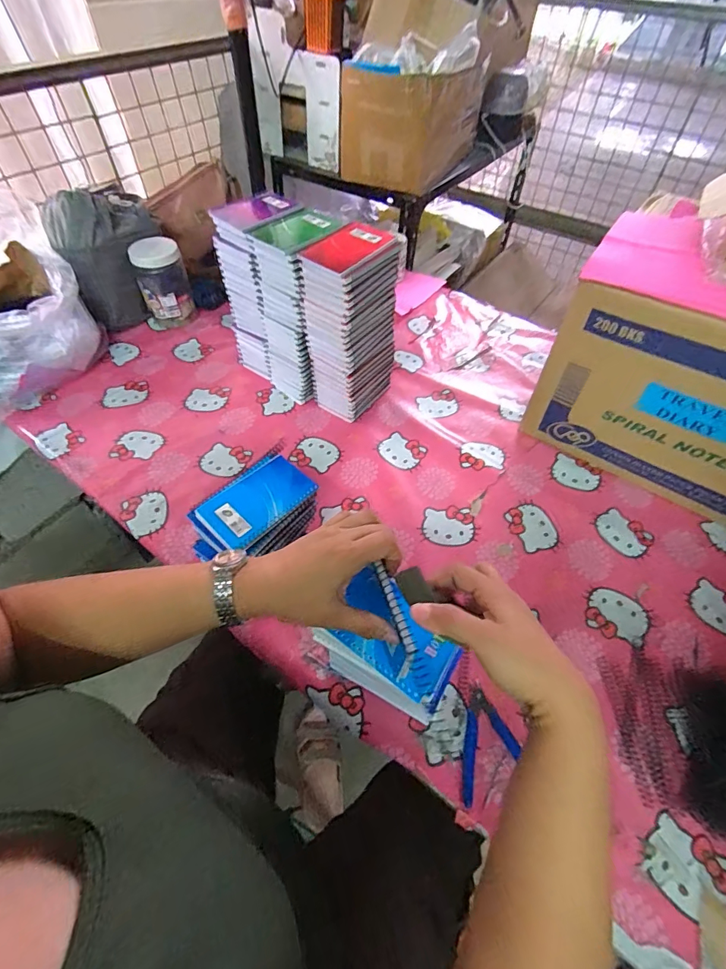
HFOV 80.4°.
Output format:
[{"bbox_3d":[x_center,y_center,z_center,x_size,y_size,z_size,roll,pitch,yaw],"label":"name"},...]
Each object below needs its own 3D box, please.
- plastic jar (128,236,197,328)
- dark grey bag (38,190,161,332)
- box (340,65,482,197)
[{"bbox_3d":[-0.435,-0.435,0.942,0.099,0.163,0.084,-22,56,-17],"label":"plastic jar"},{"bbox_3d":[-0.510,-0.468,0.909,0.110,0.247,0.210,33,59,22],"label":"dark grey bag"},{"bbox_3d":[0.122,-0.914,1.078,0.250,0.203,0.352,23,56,16],"label":"box"}]

